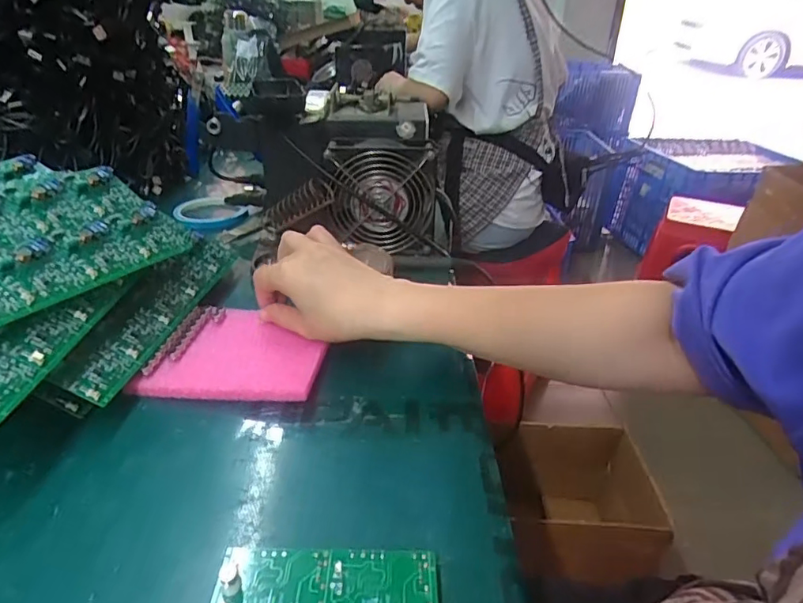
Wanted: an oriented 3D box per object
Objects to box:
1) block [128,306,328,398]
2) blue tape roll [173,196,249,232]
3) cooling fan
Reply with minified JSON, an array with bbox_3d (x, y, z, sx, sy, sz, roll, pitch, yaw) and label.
[{"bbox_3d":[-0.127,0.040,0.423,0.130,0.012,0.103,4,31,3],"label":"block"},{"bbox_3d":[-0.243,-0.115,0.678,0.084,0.026,0.070,-21,38,-34],"label":"blue tape roll"},{"bbox_3d":[-0.020,-0.117,0.588,0.112,0.112,0.055,2,30,1],"label":"cooling fan"}]

